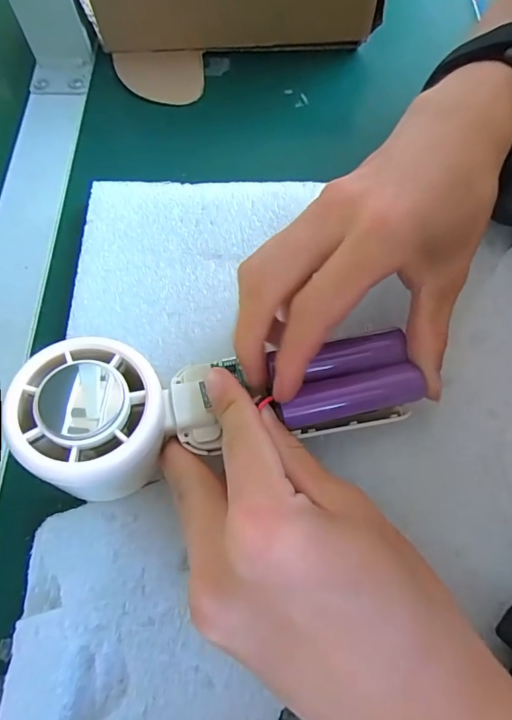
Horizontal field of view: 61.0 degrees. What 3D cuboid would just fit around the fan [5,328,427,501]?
[{"bbox_3d":[-0.010,0.018,0.181,0.162,0.027,0.058,-3,66,-19],"label":"fan"}]

